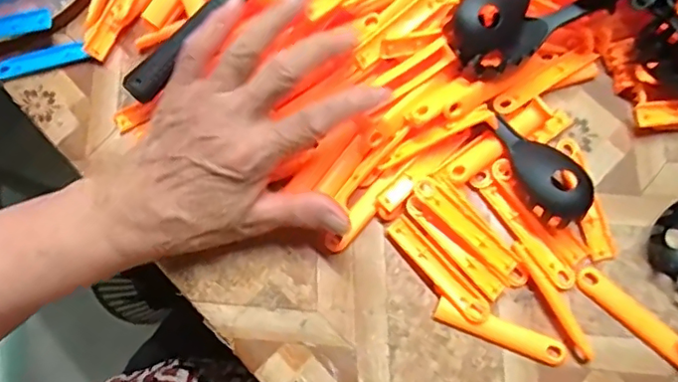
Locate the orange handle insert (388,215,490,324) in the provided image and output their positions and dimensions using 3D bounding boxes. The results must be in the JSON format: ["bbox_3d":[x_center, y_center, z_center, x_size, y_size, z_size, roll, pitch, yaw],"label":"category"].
[{"bbox_3d":[0.059,0.046,0.330,0.015,0.004,0.076,-45,75,7],"label":"orange handle insert"}]

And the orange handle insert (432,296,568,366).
[{"bbox_3d":[0.093,0.082,0.322,0.076,0.008,0.014,20,75,7],"label":"orange handle insert"}]

